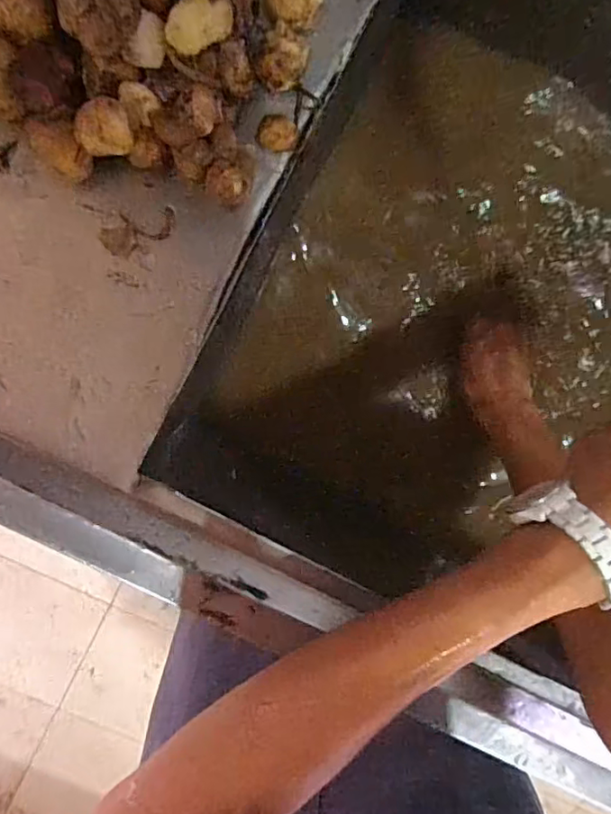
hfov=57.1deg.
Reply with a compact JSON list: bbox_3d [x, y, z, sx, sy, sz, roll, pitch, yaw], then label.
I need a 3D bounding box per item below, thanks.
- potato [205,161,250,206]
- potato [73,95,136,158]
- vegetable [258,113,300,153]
[{"bbox_3d":[-0.038,-0.106,0.273,0.020,0.022,0.017,11,103,-3],"label":"potato"},{"bbox_3d":[-0.089,-0.121,0.244,0.023,0.013,0.020,-5,103,1],"label":"potato"},{"bbox_3d":[-0.013,-0.132,0.273,0.019,0.014,0.016,7,103,-2],"label":"vegetable"}]

